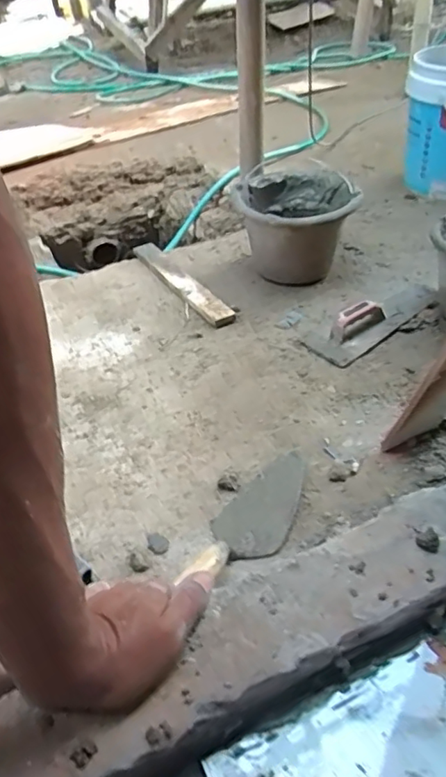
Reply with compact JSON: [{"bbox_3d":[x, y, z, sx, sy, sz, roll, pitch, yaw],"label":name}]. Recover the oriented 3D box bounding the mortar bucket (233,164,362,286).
[{"bbox_3d":[0.146,-0.322,1.134,0.214,0.167,0.268,-9,41,-6],"label":"mortar bucket"}]

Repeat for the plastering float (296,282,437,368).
[{"bbox_3d":[0.266,-0.144,1.000,0.300,0.051,0.122,-31,47,-28],"label":"plastering float"}]

